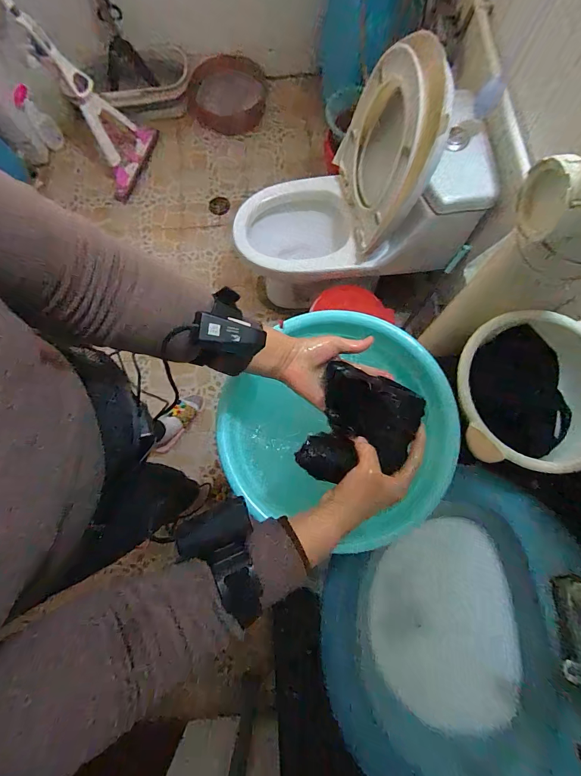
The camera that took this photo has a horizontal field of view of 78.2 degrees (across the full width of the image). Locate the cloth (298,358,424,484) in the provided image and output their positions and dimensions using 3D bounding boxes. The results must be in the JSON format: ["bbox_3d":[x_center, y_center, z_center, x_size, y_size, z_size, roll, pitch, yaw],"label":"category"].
[{"bbox_3d":[0.085,0.050,0.436,0.118,0.052,0.141,20,78,5],"label":"cloth"}]

